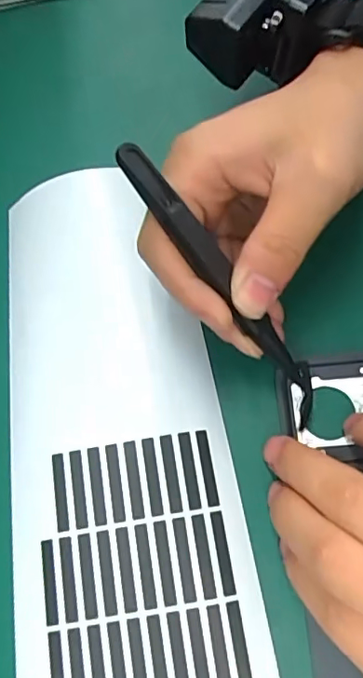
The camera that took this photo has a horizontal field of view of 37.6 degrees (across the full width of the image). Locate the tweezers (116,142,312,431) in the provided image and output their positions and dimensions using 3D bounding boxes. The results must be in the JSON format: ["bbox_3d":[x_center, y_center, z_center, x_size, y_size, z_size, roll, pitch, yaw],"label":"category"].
[{"bbox_3d":[0.016,-0.018,0.195,0.013,0.005,0.120,-42,104,-13],"label":"tweezers"}]

